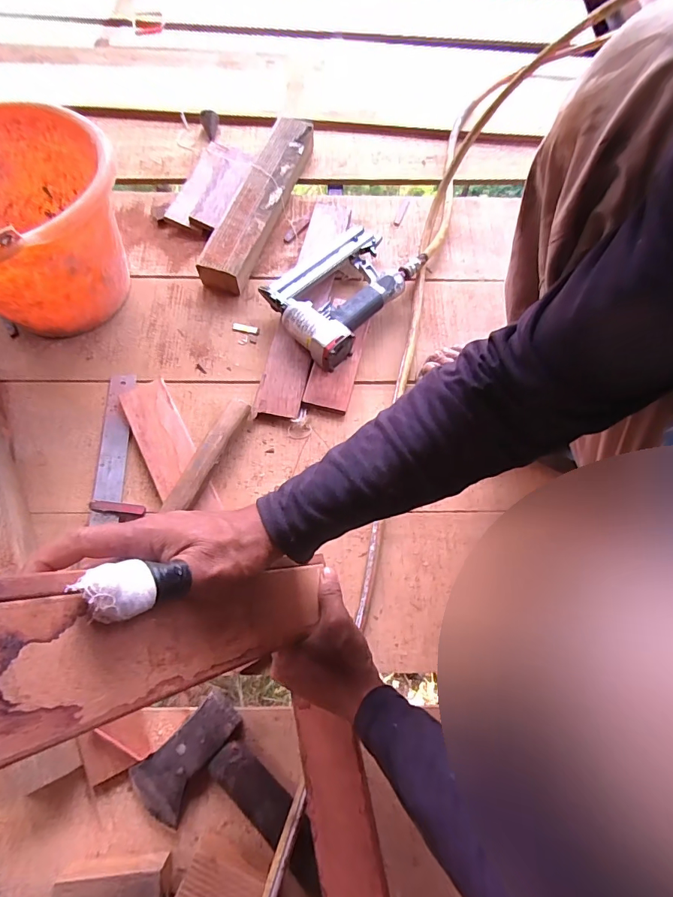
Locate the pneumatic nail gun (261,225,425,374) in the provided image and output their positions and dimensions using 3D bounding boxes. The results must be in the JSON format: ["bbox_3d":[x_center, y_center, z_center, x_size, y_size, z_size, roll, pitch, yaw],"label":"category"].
[{"bbox_3d":[0.001,-0.252,0.651,0.165,0.068,0.245,34,73,12],"label":"pneumatic nail gun"}]

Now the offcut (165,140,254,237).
[{"bbox_3d":[-0.221,-0.460,0.745,0.088,0.030,0.187,17,70,6],"label":"offcut"}]

